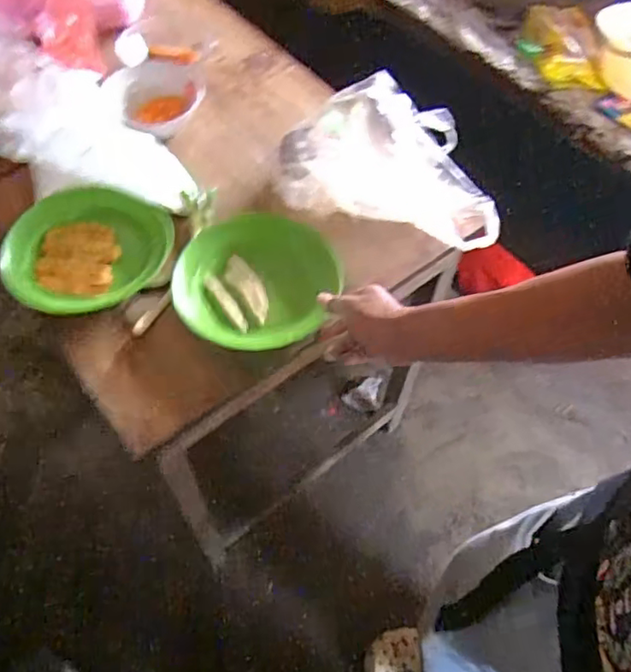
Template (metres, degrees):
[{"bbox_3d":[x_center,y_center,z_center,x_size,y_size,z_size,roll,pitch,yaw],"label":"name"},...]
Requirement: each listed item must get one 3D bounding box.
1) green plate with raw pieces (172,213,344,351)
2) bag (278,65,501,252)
[{"bbox_3d":[-0.068,-0.066,0.804,0.223,0.058,0.211,1,55,-2],"label":"green plate with raw pieces"},{"bbox_3d":[0.104,-0.243,0.876,0.305,0.120,0.233,10,55,4],"label":"bag"}]

